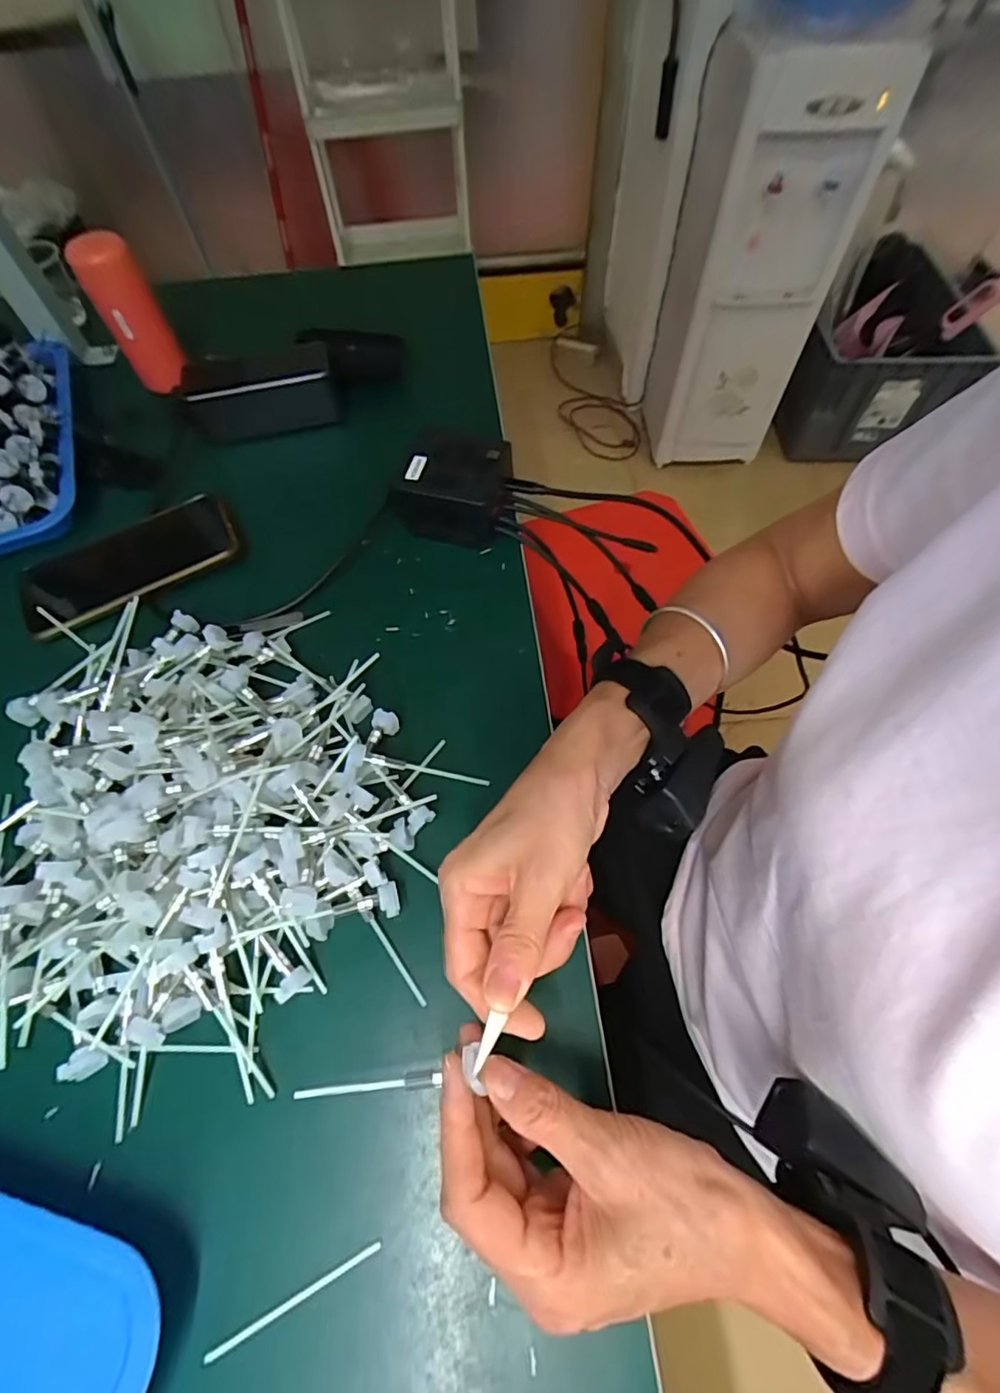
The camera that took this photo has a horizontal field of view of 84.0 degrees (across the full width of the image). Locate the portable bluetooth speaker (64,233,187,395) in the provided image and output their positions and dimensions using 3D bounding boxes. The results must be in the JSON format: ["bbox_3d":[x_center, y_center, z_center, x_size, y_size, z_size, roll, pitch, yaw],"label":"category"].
[{"bbox_3d":[-0.327,-0.340,0.494,0.048,0.108,0.051,-34,66,-15],"label":"portable bluetooth speaker"}]

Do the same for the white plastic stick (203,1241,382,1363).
[{"bbox_3d":[-0.090,0.265,0.243,0.079,0.004,0.004,-25,63,-12],"label":"white plastic stick"}]

